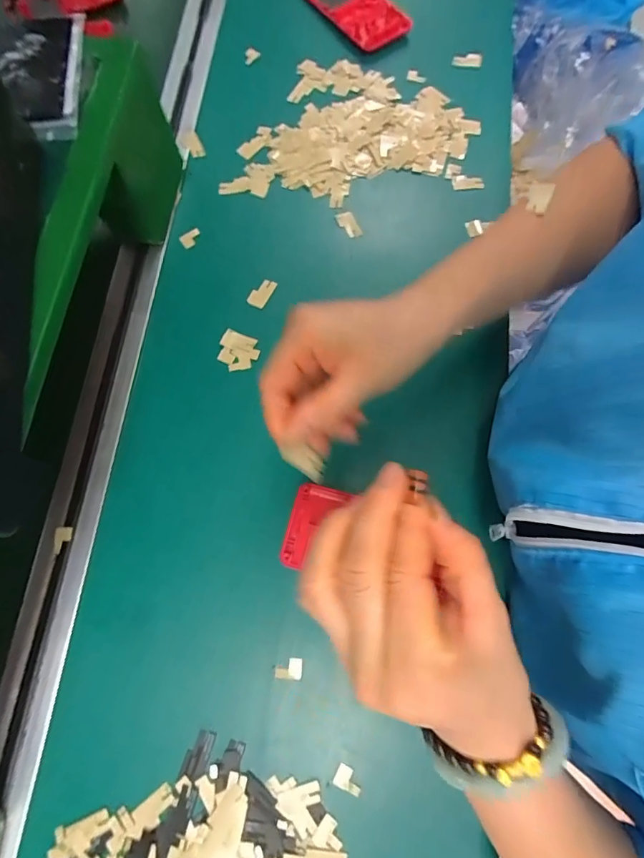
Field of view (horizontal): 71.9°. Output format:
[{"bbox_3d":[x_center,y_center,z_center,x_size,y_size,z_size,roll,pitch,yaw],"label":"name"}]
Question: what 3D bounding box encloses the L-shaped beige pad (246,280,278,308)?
[{"bbox_3d":[-0.053,-0.118,0.385,0.016,0.006,0.027,28,78,9],"label":"L-shaped beige pad"}]

